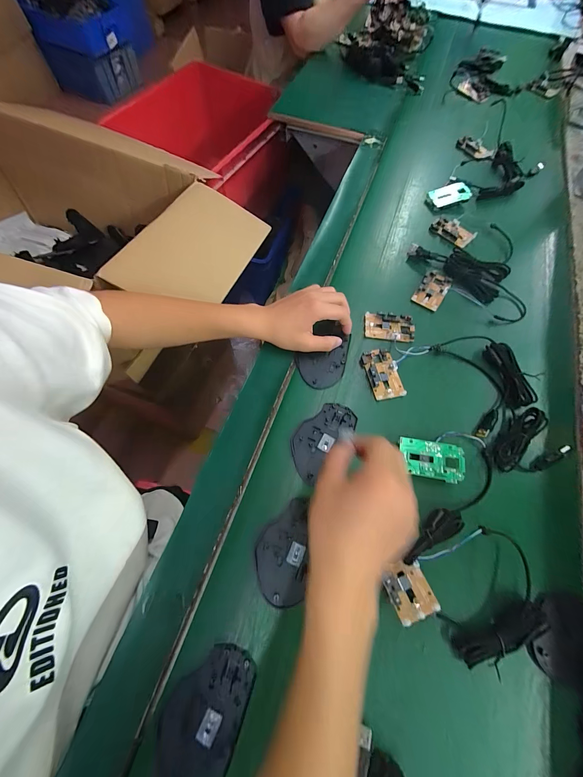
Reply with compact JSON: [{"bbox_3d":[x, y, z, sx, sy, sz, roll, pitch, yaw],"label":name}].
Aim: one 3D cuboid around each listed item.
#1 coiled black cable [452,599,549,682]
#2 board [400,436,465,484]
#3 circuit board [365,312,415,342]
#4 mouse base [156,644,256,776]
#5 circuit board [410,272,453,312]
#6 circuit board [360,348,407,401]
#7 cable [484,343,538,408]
[{"bbox_3d":[0.216,0.255,0.291,0.096,0.019,0.030,-20,69,-11],"label":"coiled black cable"},{"bbox_3d":[0.176,0.089,0.356,0.076,0.006,0.046,8,71,7],"label":"board"},{"bbox_3d":[0.154,-0.097,0.446,0.076,0.013,0.046,8,67,1],"label":"circuit board"},{"bbox_3d":[-0.082,0.306,0.262,0.070,0.008,0.111,20,67,6],"label":"mouse base"},{"bbox_3d":[0.240,-0.168,0.481,0.045,0.012,0.078,32,69,10],"label":"circuit board"},{"bbox_3d":[0.132,-0.022,0.409,0.045,0.015,0.076,-12,68,-8],"label":"circuit board"},{"bbox_3d":[0.320,-0.021,0.416,0.030,0.026,0.098,-8,67,-6],"label":"cable"}]

